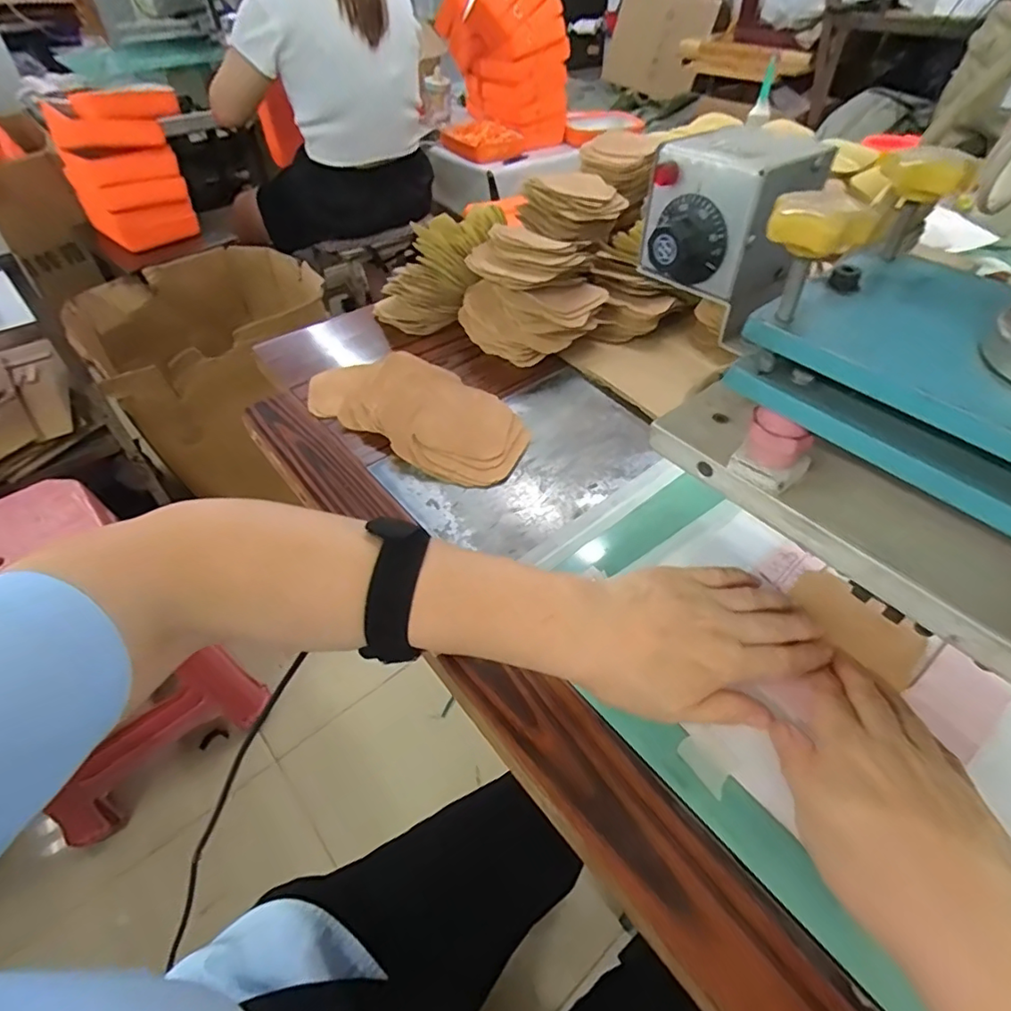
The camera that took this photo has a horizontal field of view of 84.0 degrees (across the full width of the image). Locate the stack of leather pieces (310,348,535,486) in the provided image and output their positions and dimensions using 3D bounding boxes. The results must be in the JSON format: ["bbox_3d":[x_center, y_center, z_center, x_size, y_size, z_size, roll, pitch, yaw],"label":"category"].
[{"bbox_3d":[-0.090,-0.092,0.528,0.238,0.040,0.113,25,52,23],"label":"stack of leather pieces"}]

